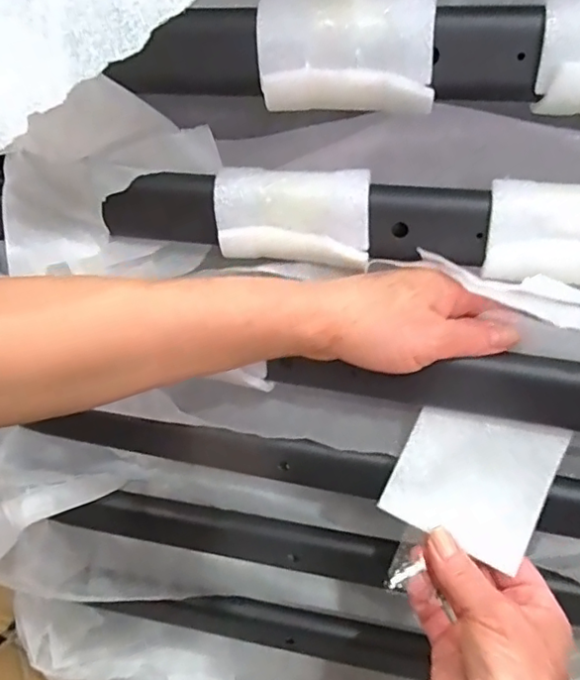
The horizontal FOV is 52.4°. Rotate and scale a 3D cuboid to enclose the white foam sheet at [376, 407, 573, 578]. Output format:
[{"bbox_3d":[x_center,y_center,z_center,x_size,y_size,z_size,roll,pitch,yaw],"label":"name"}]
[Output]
[{"bbox_3d":[0.104,0.077,0.336,0.081,0.008,0.078,23,79,14],"label":"white foam sheet"}]

